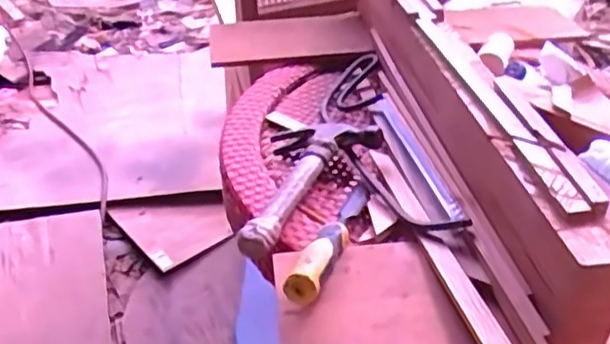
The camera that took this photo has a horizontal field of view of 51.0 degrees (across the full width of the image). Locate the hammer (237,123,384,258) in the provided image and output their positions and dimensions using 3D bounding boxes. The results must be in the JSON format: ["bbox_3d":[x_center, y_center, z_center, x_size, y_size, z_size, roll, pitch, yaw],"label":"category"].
[{"bbox_3d":[-0.022,0.003,0.735,0.124,0.036,0.234,21,42,32],"label":"hammer"}]

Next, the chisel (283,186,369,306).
[{"bbox_3d":[0.030,0.063,0.640,0.028,0.040,0.213,8,24,17],"label":"chisel"}]

